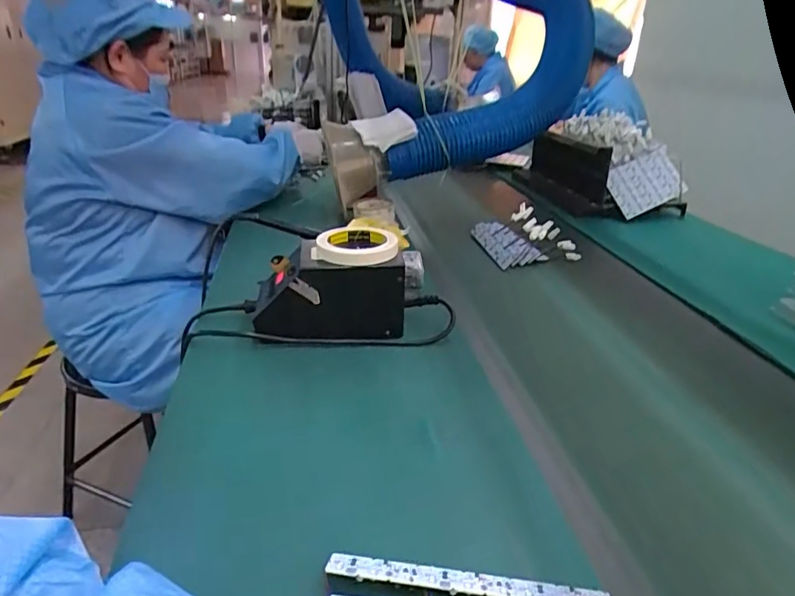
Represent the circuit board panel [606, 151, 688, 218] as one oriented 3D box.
[{"bbox_3d":[0.571,-0.264,1.224,0.193,0.119,0.013,-24,-6,-17],"label":"circuit board panel"}]

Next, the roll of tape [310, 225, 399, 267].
[{"bbox_3d":[-0.054,-0.069,0.669,0.101,0.022,0.097,-1,26,-7],"label":"roll of tape"}]

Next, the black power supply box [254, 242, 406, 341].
[{"bbox_3d":[-0.085,-0.013,0.672,0.185,0.100,0.081,1,26,-3],"label":"black power supply box"}]

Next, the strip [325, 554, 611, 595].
[{"bbox_3d":[0.046,0.193,0.360,0.189,0.005,0.019,5,23,7],"label":"strip"}]

